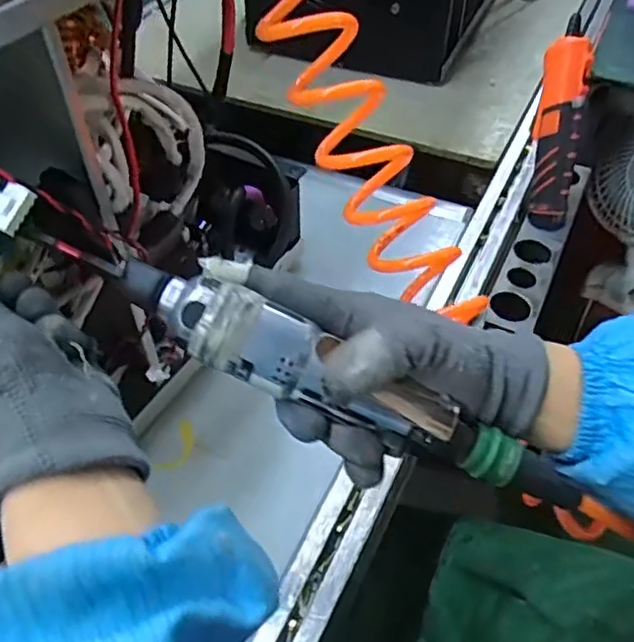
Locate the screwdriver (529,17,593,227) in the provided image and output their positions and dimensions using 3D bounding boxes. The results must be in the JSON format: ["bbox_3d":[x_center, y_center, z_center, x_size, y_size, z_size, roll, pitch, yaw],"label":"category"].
[{"bbox_3d":[0.258,-0.212,0.696,0.044,0.215,0.058,4,16,5],"label":"screwdriver"}]

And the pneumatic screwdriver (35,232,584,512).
[{"bbox_3d":[0.001,0.023,0.312,0.282,0.030,0.034,27,51,-2],"label":"pneumatic screwdriver"}]

